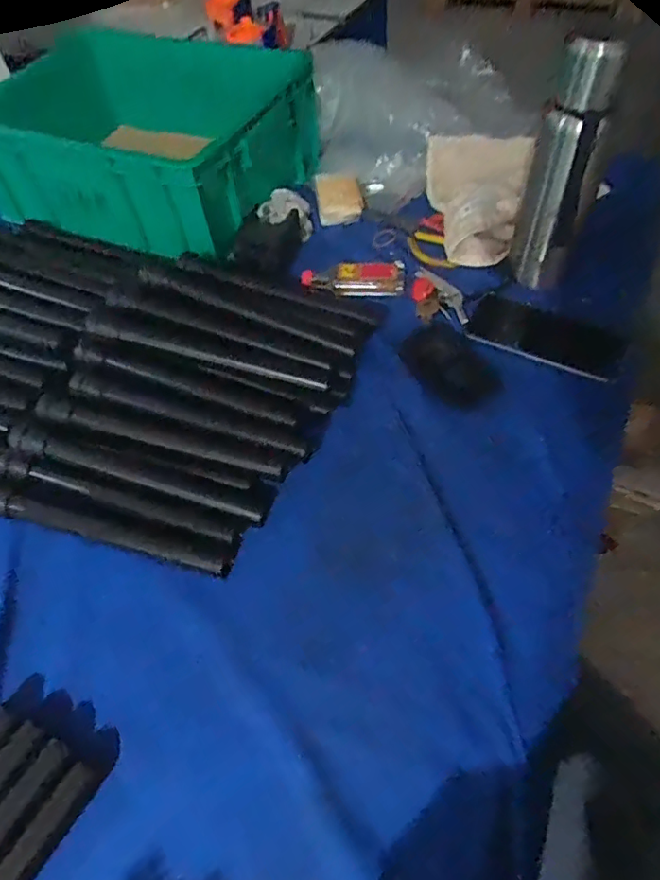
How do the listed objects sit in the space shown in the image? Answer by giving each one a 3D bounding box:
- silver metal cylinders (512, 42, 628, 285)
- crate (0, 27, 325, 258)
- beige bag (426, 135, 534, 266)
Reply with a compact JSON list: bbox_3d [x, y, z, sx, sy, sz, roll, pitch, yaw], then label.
[{"bbox_3d":[0.233,-0.270,0.563,0.058,0.231,0.051,16,58,13],"label":"silver metal cylinders"},{"bbox_3d":[-0.247,-0.411,0.765,0.428,0.131,0.294,20,59,16],"label":"crate"},{"bbox_3d":[0.184,-0.309,0.700,0.128,0.051,0.202,6,56,7],"label":"beige bag"}]

